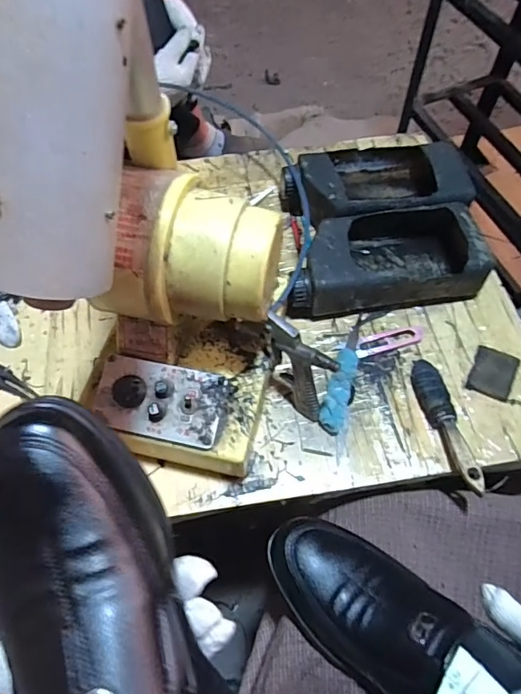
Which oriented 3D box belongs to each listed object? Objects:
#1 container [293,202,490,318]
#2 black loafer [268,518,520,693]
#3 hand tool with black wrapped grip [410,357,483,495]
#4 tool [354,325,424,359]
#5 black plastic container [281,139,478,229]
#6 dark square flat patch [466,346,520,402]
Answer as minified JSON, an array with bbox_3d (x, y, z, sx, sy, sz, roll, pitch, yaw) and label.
[{"bbox_3d":[0.140,-0.109,0.560,0.224,0.058,0.124,-9,62,-5],"label":"container"},{"bbox_3d":[0.116,0.222,0.359,0.250,0.082,0.088,33,67,16],"label":"black loafer"},{"bbox_3d":[0.185,0.073,0.474,0.033,0.030,0.146,-8,62,-4],"label":"hand tool with black wrapped grip"},{"bbox_3d":[0.145,-0.008,0.535,0.084,0.008,0.024,-16,63,-8],"label":"tool"},{"bbox_3d":[0.142,-0.206,0.617,0.218,0.068,0.127,-7,62,-3],"label":"black plastic container"},{"bbox_3d":[0.250,0.028,0.510,0.043,0.008,0.055,23,64,12],"label":"dark square flat patch"}]

